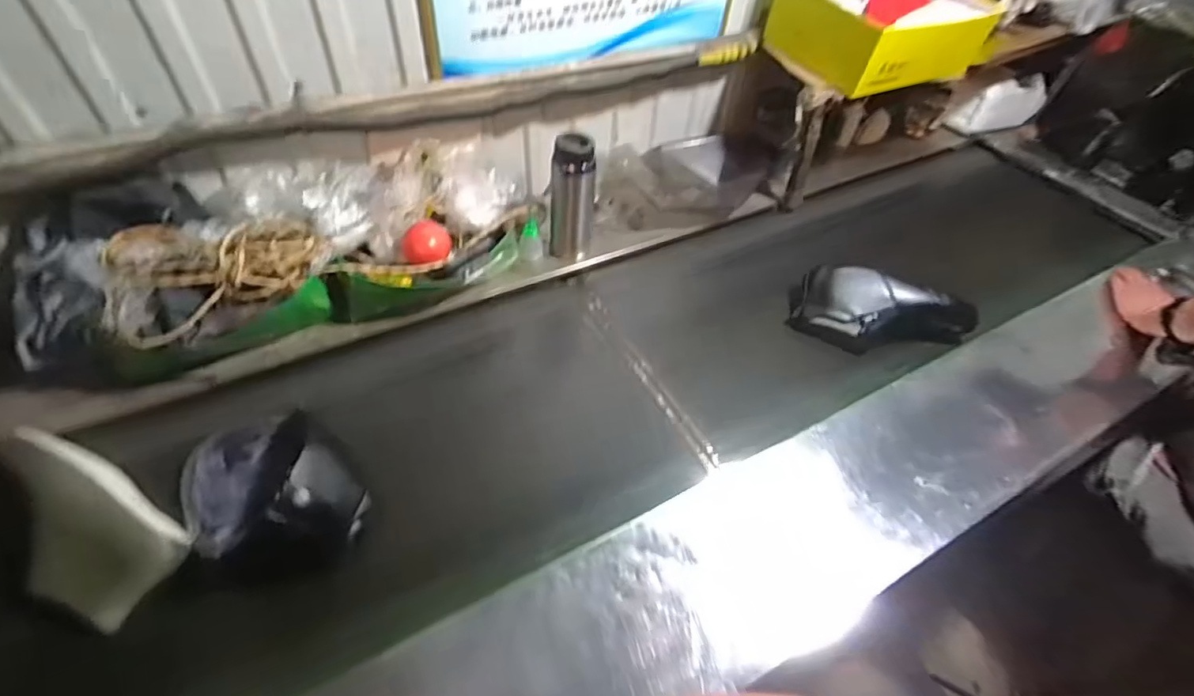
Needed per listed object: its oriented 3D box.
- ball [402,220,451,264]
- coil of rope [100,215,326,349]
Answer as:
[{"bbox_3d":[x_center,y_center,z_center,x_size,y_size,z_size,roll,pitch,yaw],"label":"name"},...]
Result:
[{"bbox_3d":[-0.297,-0.178,0.990,0.083,0.067,0.079,-8,53,-11],"label":"ball"},{"bbox_3d":[-0.583,-0.129,0.866,0.297,0.078,0.165,-33,62,-26],"label":"coil of rope"}]

